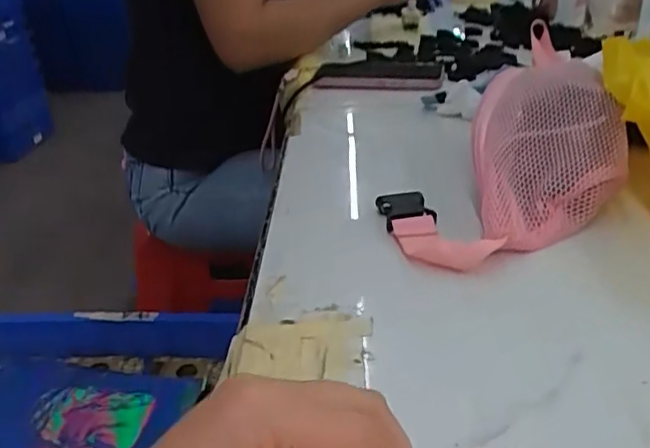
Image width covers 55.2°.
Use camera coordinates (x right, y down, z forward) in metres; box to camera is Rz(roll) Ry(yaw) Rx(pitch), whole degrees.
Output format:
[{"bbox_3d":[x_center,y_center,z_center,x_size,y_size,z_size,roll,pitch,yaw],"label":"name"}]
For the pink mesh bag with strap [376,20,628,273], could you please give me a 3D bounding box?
[{"bbox_3d":[0.160,-0.063,0.485,0.137,0.034,0.282,28,60,29],"label":"pink mesh bag with strap"}]

